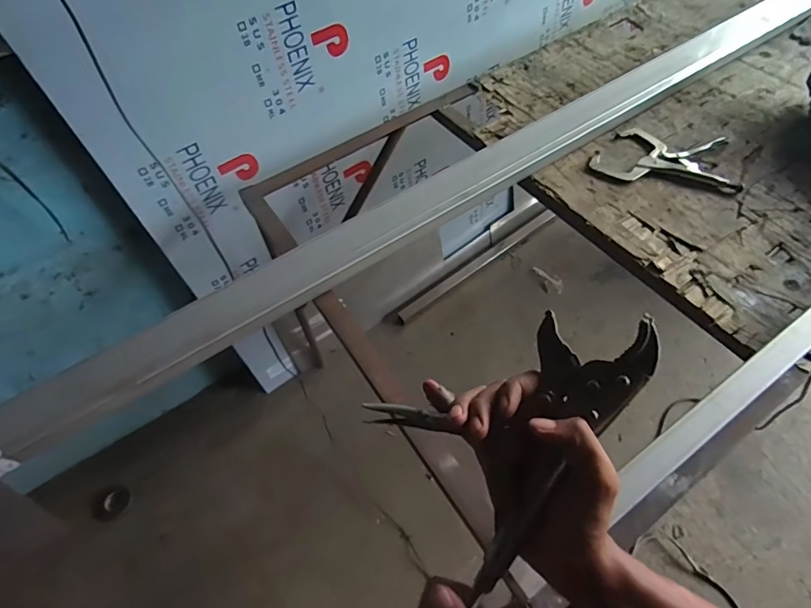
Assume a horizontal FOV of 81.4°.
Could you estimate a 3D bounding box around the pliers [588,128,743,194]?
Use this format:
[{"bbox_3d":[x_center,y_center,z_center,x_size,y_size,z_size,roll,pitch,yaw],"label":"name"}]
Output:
[{"bbox_3d":[0.536,-0.311,0.986,0.277,0.019,0.164,10,57,10],"label":"pliers"}]

